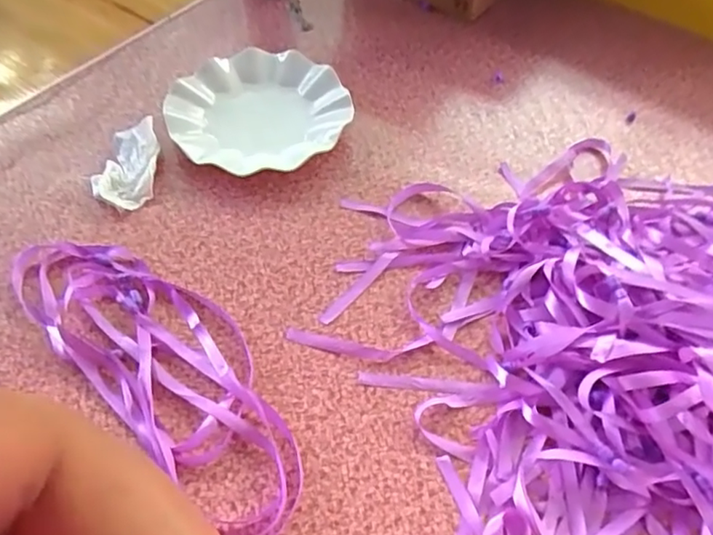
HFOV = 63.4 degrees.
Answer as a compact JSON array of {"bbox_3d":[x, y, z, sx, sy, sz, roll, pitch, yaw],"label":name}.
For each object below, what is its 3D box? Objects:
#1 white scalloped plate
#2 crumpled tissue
[{"bbox_3d":[-0.104,-0.169,0.615,0.189,0.023,0.179,1,56,-1],"label":"white scalloped plate"},{"bbox_3d":[-0.228,-0.103,0.570,0.058,0.019,0.106,-2,56,-3],"label":"crumpled tissue"}]

